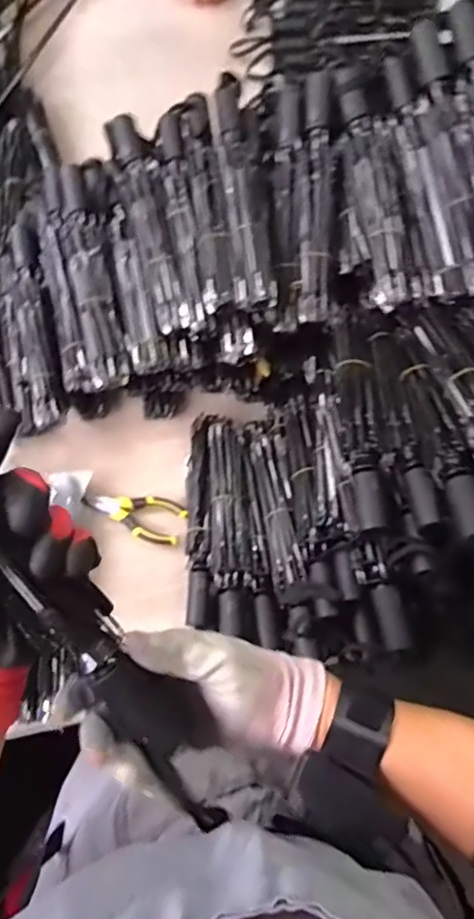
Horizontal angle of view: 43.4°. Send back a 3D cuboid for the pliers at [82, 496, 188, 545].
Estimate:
[{"bbox_3d":[-0.136,0.070,0.784,0.135,0.015,0.058,15,73,4],"label":"pliers"}]

